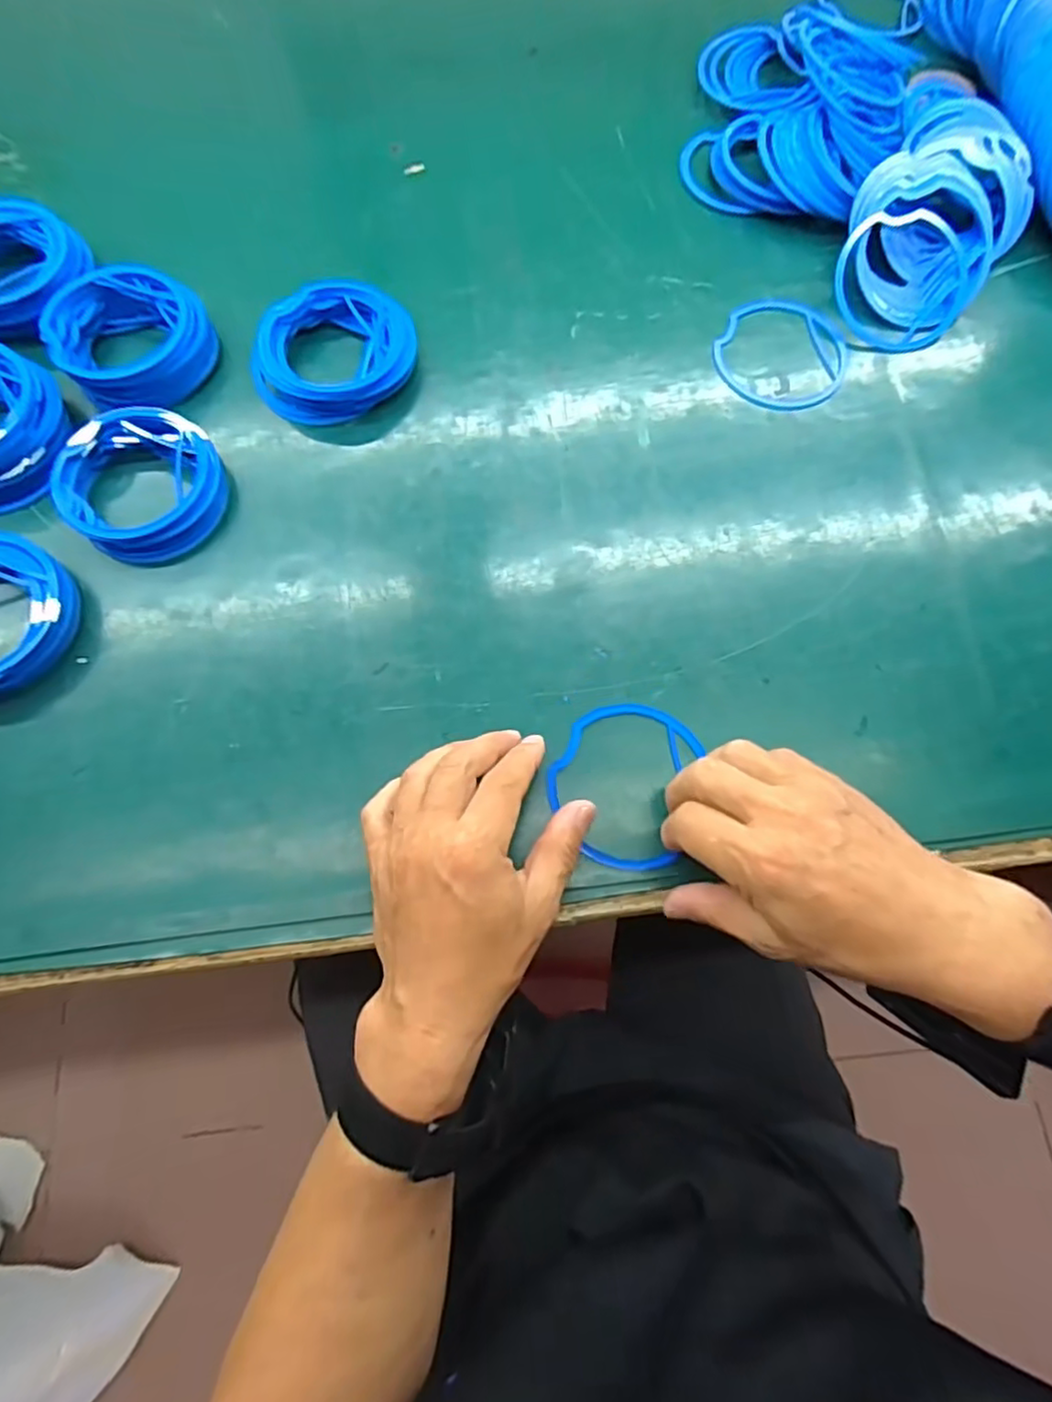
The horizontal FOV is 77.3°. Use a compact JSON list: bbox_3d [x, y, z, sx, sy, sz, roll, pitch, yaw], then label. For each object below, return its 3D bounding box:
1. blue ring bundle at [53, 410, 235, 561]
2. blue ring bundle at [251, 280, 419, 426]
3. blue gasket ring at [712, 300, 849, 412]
[{"bbox_3d":[-0.247,-0.139,0.421,0.097,0.027,0.099,0,73,-1],"label":"blue ring bundle"},{"bbox_3d":[-0.133,-0.241,0.450,0.107,0.026,0.090,-37,77,-11],"label":"blue ring bundle"},{"bbox_3d":[0.182,-0.246,0.466,0.092,0.004,0.096,0,73,-1],"label":"blue gasket ring"}]

